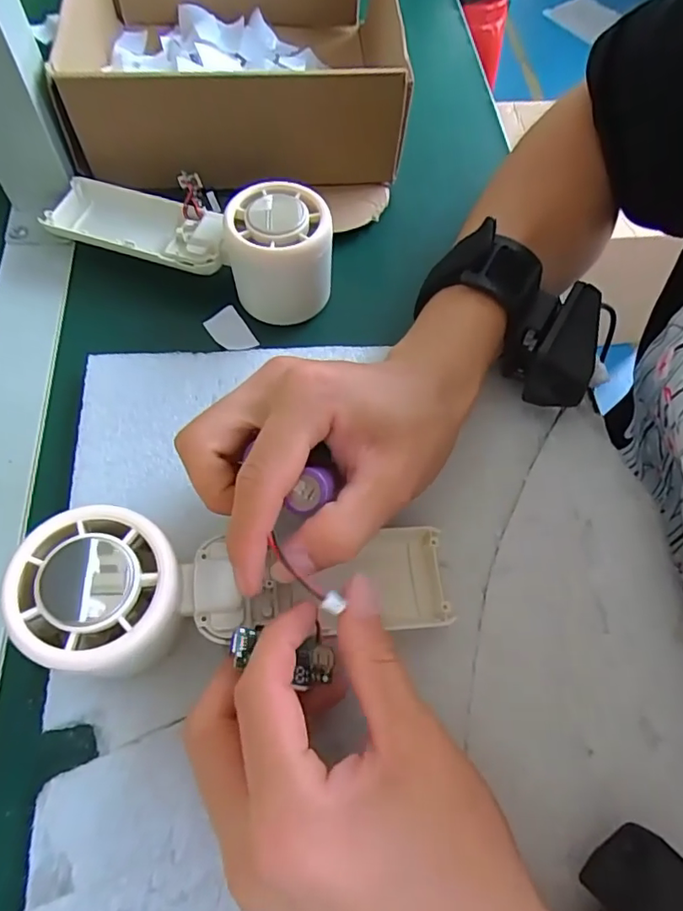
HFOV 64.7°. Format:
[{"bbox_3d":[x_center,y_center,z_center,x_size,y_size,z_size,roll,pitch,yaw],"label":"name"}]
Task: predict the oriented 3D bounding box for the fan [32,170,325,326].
[{"bbox_3d":[-0.082,-0.133,0.303,0.167,0.049,0.062,20,64,6],"label":"fan"}]

